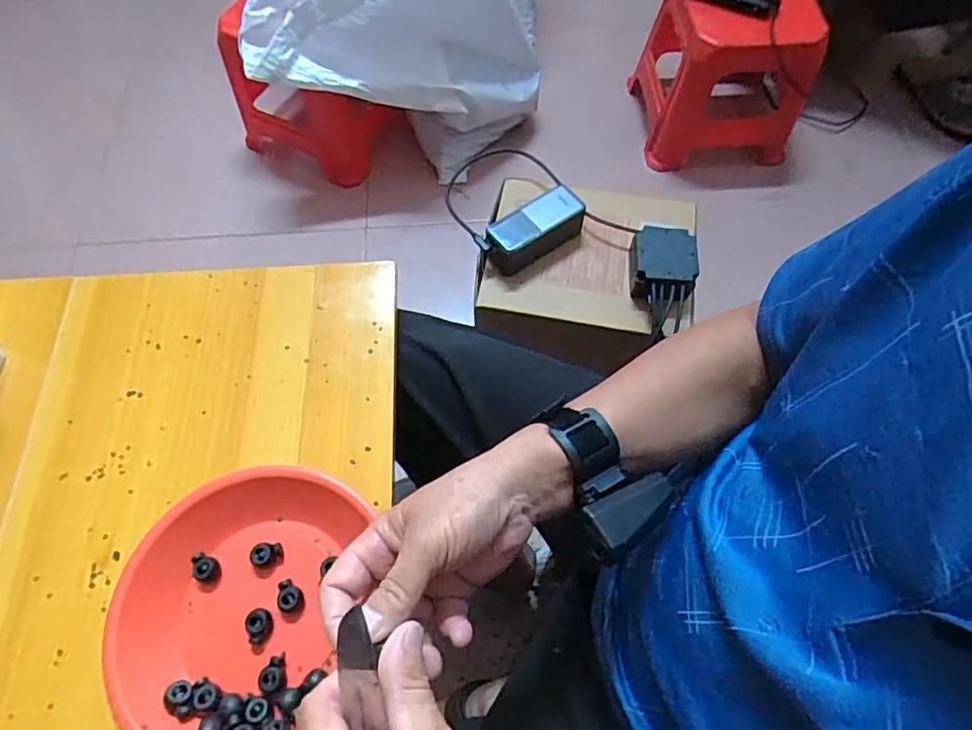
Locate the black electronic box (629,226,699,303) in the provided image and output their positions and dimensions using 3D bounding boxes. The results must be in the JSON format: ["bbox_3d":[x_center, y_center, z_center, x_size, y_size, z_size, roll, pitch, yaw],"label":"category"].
[{"bbox_3d":[0.229,-0.130,0.740,0.075,0.064,0.081,0,64,1],"label":"black electronic box"}]

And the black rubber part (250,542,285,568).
[{"bbox_3d":[-0.166,0.142,0.426,0.024,0.011,0.018,1,64,1],"label":"black rubber part"}]

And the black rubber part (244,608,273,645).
[{"bbox_3d":[-0.163,0.186,0.406,0.018,0.010,0.022,8,65,4],"label":"black rubber part"}]

